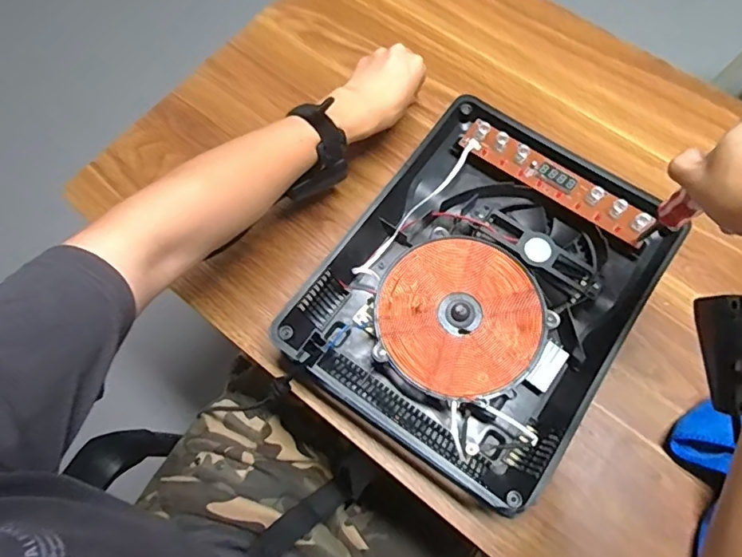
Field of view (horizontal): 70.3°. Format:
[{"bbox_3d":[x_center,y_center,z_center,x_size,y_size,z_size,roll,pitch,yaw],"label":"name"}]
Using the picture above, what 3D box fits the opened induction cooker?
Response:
[{"bbox_3d":[0.109,0.010,0.526,0.271,0.060,0.339,34,73,12],"label":"opened induction cooker"}]

